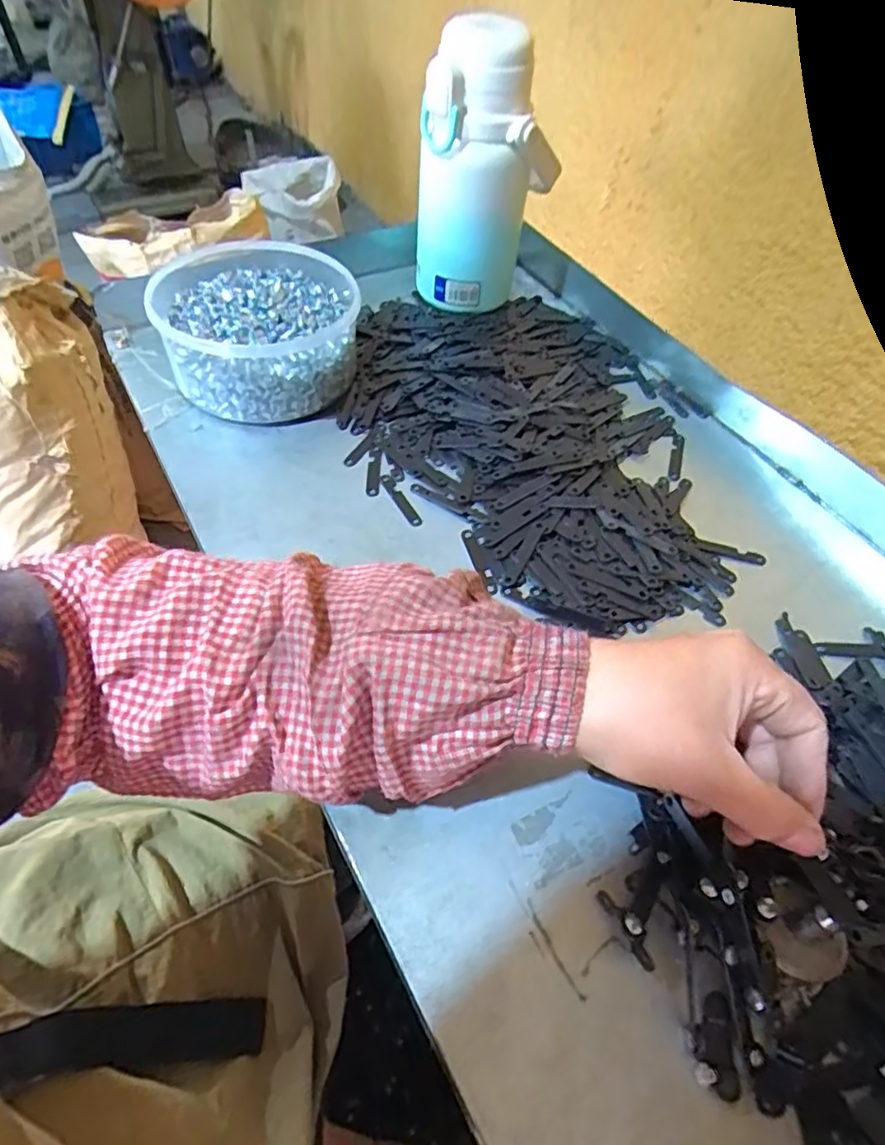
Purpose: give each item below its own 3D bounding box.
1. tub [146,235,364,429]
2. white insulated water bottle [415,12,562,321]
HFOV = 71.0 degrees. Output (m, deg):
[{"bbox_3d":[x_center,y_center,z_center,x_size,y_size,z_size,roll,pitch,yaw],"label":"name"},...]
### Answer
[{"bbox_3d":[-0.141,-0.192,0.487,0.153,0.065,0.157,2,53,-2],"label":"tub"},{"bbox_3d":[0.035,-0.332,0.521,0.099,0.192,0.082,-31,60,-24],"label":"white insulated water bottle"}]

